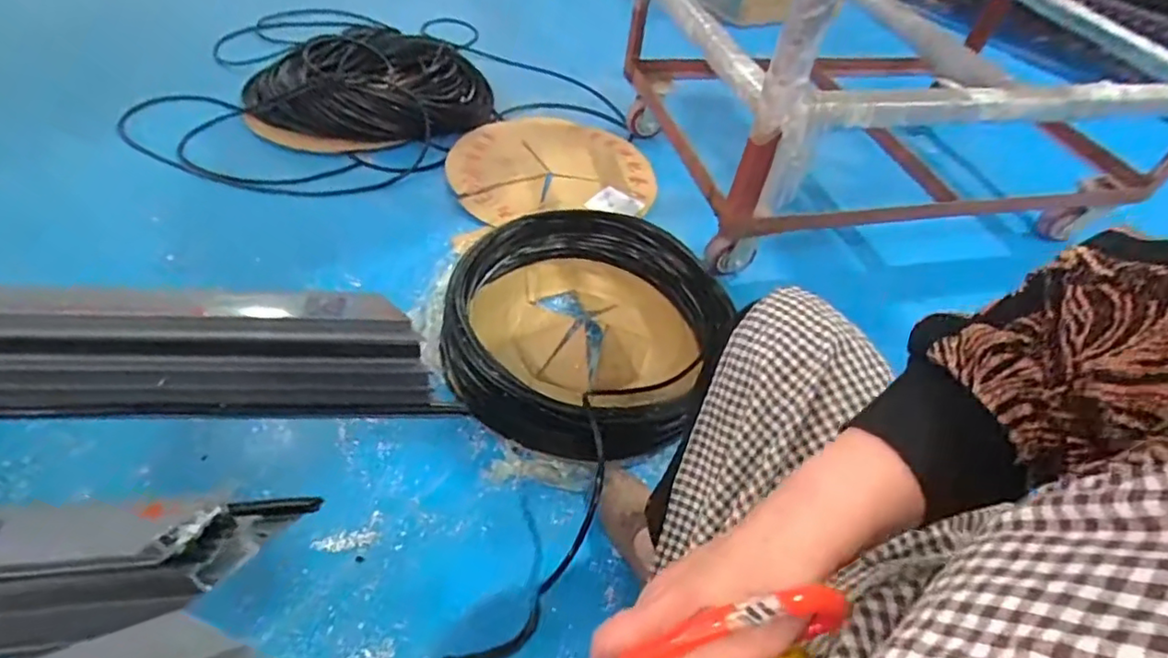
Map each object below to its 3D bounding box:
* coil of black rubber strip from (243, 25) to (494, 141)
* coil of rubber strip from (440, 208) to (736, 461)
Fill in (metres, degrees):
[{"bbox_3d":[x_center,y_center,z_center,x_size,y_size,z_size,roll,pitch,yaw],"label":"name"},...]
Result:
[{"bbox_3d":[-0.542,-0.623,1.502,0.604,0.107,0.482,8,48,1],"label":"coil of black rubber strip"},{"bbox_3d":[-0.002,-0.015,1.011,0.446,0.111,0.470,3,48,-4],"label":"coil of rubber strip"}]

